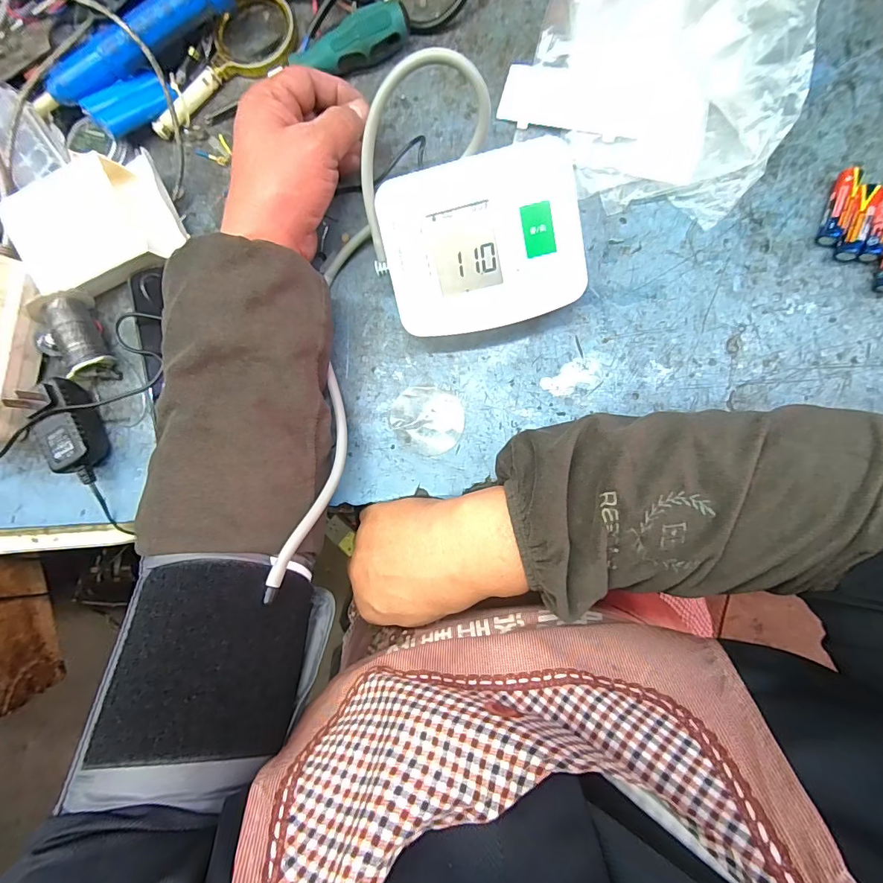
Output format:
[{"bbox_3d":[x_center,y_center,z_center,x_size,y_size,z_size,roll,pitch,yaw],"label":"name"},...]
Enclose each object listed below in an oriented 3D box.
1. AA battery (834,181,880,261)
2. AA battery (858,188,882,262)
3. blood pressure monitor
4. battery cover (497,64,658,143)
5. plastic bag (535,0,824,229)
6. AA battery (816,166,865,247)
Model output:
[{"bbox_3d":[0.278,-0.147,0.294,0.014,0.013,0.048,12,87,8],"label":"AA battery"},{"bbox_3d":[0.291,-0.145,0.292,0.014,0.014,0.048,18,88,9],"label":"AA battery"},{"bbox_3d":[0.029,-0.133,0.310,0.129,0.057,0.103,-11,84,7],"label":"blood pressure monitor"},{"bbox_3d":[0.099,-0.256,0.327,0.107,0.007,0.049,21,94,16],"label":"battery cover"},{"bbox_3d":[0.140,-0.246,0.284,0.190,0.088,0.134,37,91,9],"label":"plastic bag"},{"bbox_3d":[0.268,-0.159,0.296,0.011,0.015,0.052,17,88,9],"label":"AA battery"}]

